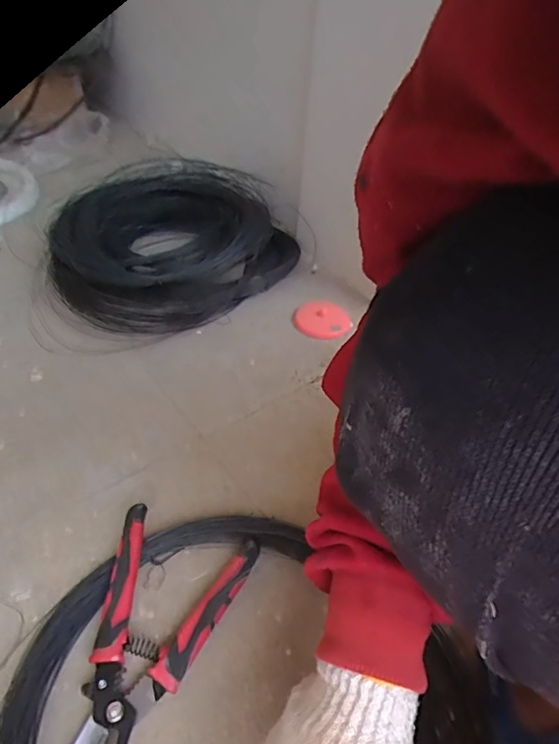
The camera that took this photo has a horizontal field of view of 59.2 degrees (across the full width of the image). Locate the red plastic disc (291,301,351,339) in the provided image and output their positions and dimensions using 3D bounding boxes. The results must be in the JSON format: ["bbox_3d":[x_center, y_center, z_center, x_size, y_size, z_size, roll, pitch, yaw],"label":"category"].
[{"bbox_3d":[0.058,-0.074,0.679,0.079,0.015,0.070,10,43,7],"label":"red plastic disc"}]

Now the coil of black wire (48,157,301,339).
[{"bbox_3d":[-0.150,-0.188,0.706,0.342,0.137,0.300,-14,46,-18],"label":"coil of black wire"}]

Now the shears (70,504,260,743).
[{"bbox_3d":[-0.101,0.207,0.370,0.113,0.032,0.195,13,44,10],"label":"shears"}]

